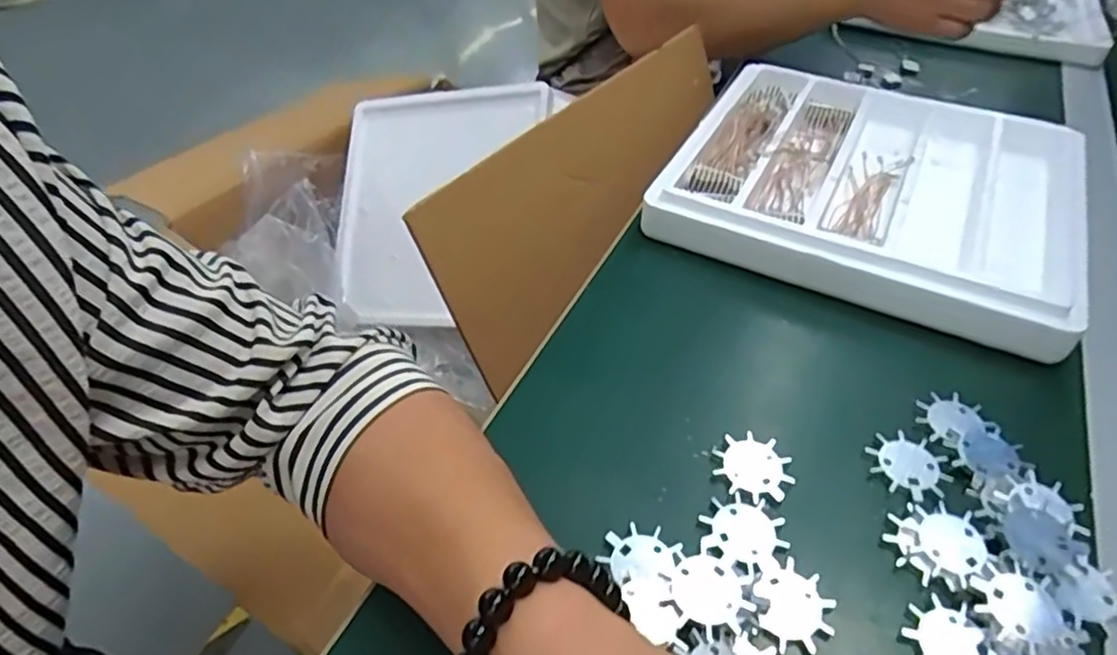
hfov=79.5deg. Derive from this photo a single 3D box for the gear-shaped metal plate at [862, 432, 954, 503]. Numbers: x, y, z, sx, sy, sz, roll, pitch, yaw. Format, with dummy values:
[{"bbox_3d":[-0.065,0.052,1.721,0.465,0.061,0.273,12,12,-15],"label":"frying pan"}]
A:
[{"bbox_3d":[0.180,0.069,0.344,0.037,0.004,0.037,1,47,-1],"label":"gear-shaped metal plate"}]

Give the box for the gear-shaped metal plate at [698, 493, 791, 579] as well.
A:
[{"bbox_3d":[0.087,0.096,0.316,0.038,0.004,0.039,1,47,-1],"label":"gear-shaped metal plate"}]

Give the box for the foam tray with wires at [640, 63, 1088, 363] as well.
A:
[{"bbox_3d":[0.241,-0.105,0.499,0.288,0.043,0.252,23,51,19],"label":"foam tray with wires"}]

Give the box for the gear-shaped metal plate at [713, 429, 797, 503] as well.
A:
[{"bbox_3d":[0.100,0.069,0.343,0.037,0.004,0.038,1,47,-1],"label":"gear-shaped metal plate"}]

